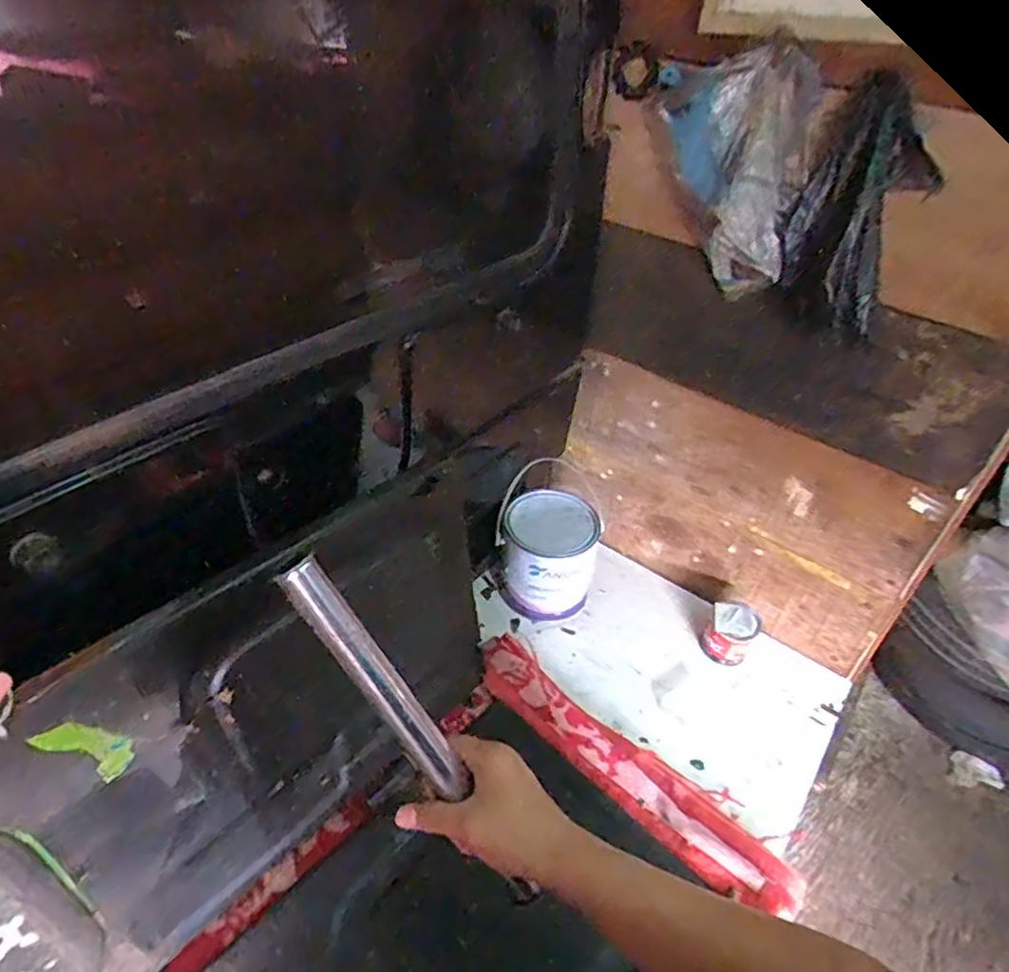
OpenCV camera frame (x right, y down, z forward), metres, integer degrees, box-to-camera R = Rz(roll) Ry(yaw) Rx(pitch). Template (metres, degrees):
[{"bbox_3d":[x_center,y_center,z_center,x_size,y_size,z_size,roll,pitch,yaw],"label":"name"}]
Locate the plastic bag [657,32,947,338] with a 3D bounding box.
[{"bbox_3d":[0.294,-0.323,0.699,0.127,0.239,0.307,-11,41,-17],"label":"plastic bag"}]

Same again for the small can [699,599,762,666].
[{"bbox_3d":[0.344,0.223,0.976,0.067,0.075,0.072,2,39,-2],"label":"small can"}]

